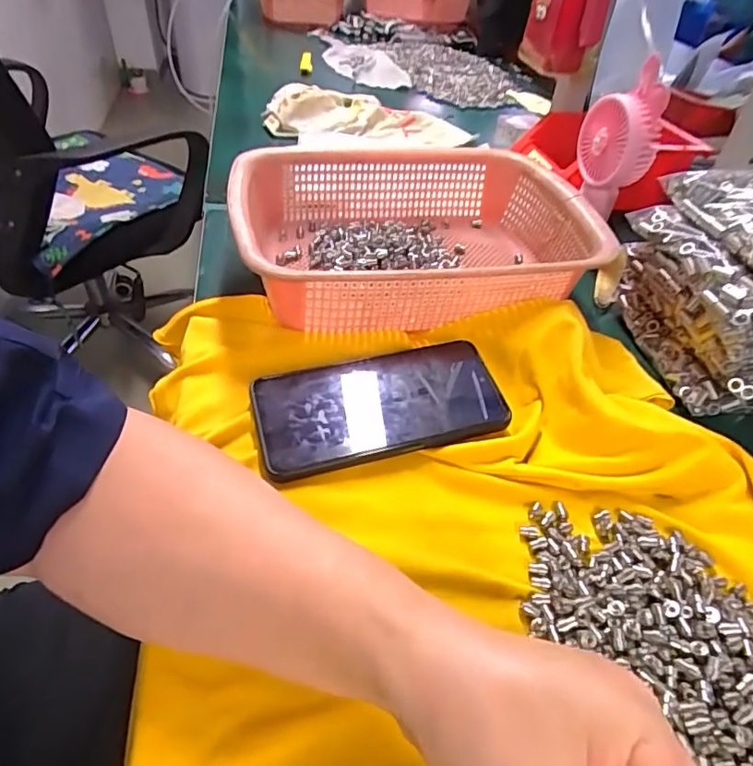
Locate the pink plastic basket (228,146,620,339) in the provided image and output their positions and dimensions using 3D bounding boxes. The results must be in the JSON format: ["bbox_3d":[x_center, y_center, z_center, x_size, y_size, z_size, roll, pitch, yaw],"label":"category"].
[{"bbox_3d":[0.032,-0.129,0.456,0.286,0.070,0.216,-6,45,-11],"label":"pink plastic basket"}]

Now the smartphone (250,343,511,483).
[{"bbox_3d":[0.005,0.013,0.351,0.165,0.014,0.076,-10,46,-16],"label":"smartphone"}]

